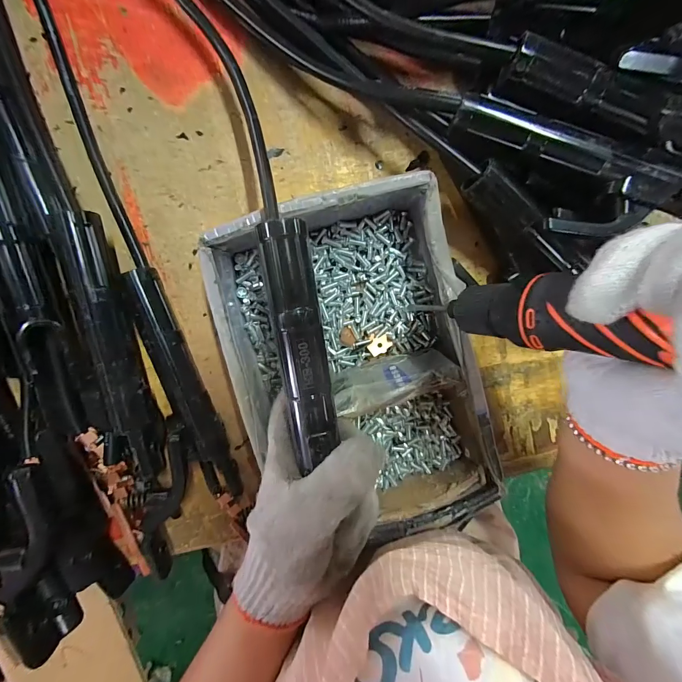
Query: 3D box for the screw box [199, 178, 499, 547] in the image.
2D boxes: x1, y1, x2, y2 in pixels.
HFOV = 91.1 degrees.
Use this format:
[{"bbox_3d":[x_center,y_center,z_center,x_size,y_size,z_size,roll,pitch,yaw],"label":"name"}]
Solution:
[{"bbox_3d":[0.014,0.023,0.264,0.168,0.064,0.249,-15,97,-5],"label":"screw box"}]

